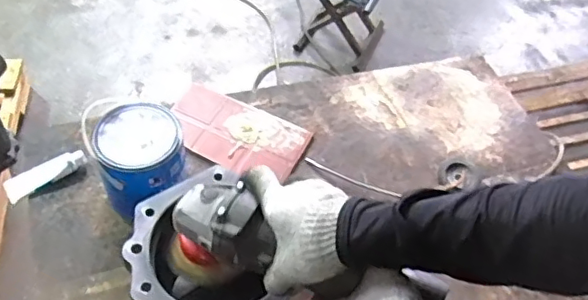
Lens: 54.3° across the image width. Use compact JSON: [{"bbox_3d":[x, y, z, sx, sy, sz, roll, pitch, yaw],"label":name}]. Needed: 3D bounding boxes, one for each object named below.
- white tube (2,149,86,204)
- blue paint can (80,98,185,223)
[{"bbox_3d":[-0.470,0.046,1.087,0.149,0.032,0.051,-27,58,-25],"label":"white tube"},{"bbox_3d":[-0.275,0.015,1.023,0.156,0.148,0.163,3,51,-4],"label":"blue paint can"}]

